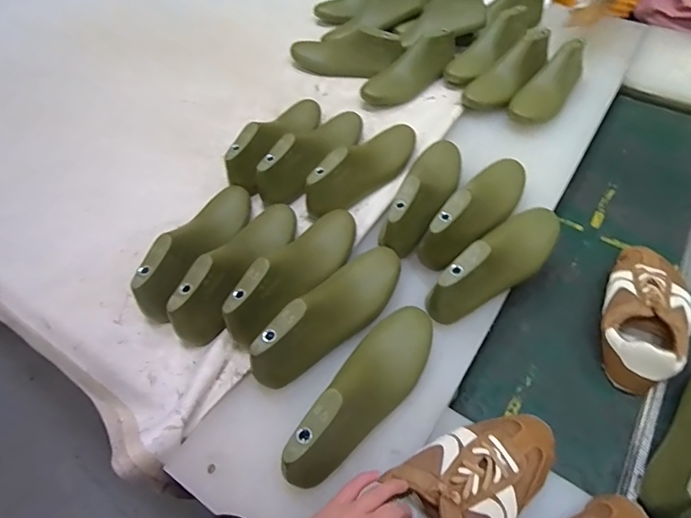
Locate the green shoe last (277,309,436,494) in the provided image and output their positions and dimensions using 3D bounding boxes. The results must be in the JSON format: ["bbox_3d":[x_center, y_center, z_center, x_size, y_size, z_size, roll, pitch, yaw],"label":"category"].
[{"bbox_3d":[0.025,0.147,0.504,0.069,0.083,0.245,30,62,23],"label":"green shoe last"}]

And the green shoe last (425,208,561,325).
[{"bbox_3d":[0.221,0.001,0.607,0.253,0.094,0.080,-39,60,-21],"label":"green shoe last"}]

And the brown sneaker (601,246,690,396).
[{"bbox_3d":[0.424,0.070,0.620,0.103,0.076,0.236,19,58,18],"label":"brown sneaker"}]

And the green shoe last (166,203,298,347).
[{"bbox_3d":[-0.147,0.000,0.613,0.064,0.077,0.248,17,57,16],"label":"green shoe last"}]

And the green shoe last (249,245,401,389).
[{"bbox_3d":[-0.012,0.064,0.566,0.069,0.085,0.249,30,62,24],"label":"green shoe last"}]

